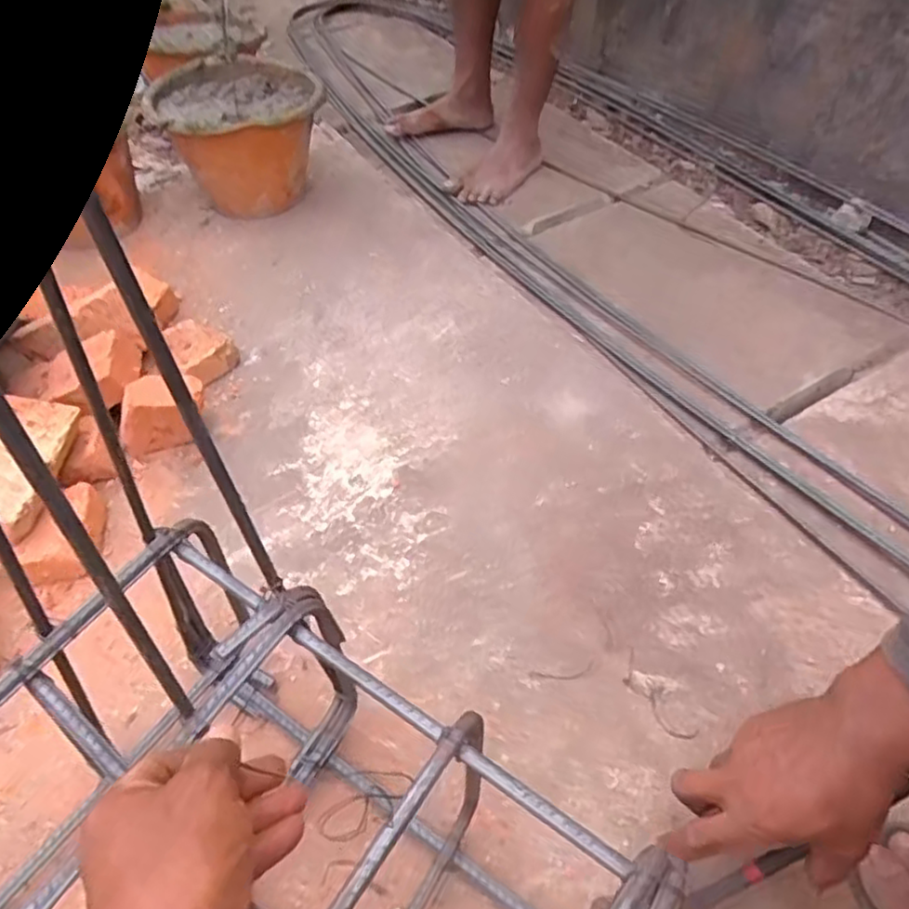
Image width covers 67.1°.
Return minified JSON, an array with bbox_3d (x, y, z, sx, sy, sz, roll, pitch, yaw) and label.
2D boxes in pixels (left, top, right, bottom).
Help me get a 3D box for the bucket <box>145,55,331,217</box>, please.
[{"bbox_3d":[-0.322,-0.469,1.053,0.223,0.188,0.218,-1,49,1],"label":"bucket"}]

